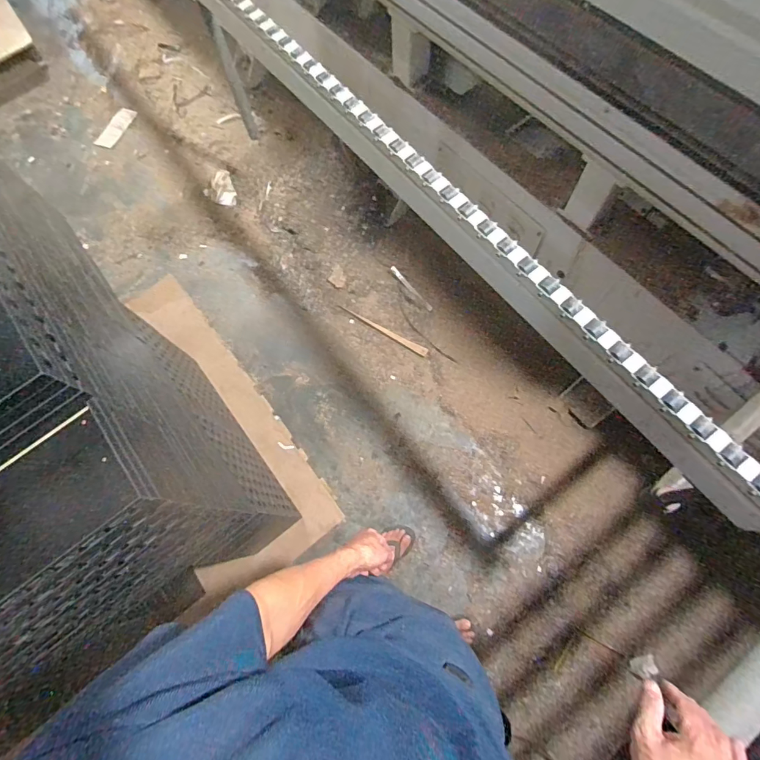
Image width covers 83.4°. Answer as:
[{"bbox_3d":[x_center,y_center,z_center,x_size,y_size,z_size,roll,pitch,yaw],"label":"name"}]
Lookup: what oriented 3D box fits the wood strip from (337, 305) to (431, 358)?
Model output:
[{"bbox_3d":[0.013,-0.200,1.693,0.397,0.013,0.030,30,75,13],"label":"wood strip"}]

